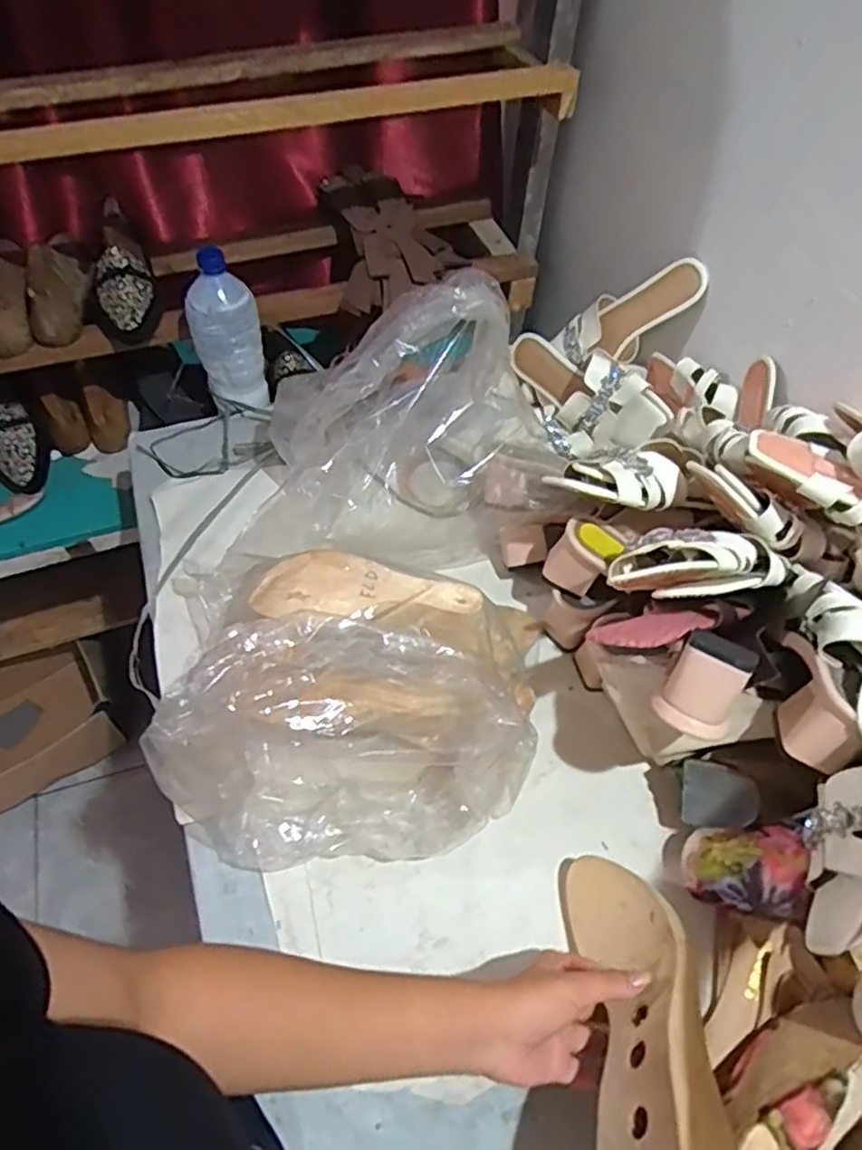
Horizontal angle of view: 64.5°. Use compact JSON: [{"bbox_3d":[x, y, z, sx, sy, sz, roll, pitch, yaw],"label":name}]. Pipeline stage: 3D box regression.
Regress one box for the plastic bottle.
[{"bbox_3d":[-0.263,-0.305,0.877,0.084,0.203,0.065,-14,56,-12],"label":"plastic bottle"}]

